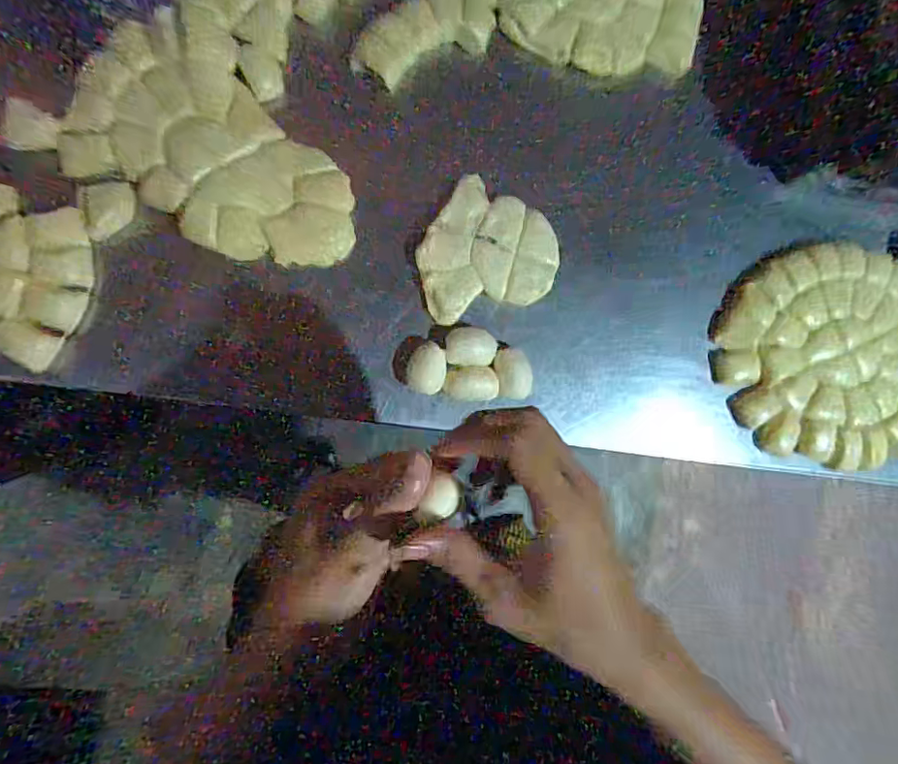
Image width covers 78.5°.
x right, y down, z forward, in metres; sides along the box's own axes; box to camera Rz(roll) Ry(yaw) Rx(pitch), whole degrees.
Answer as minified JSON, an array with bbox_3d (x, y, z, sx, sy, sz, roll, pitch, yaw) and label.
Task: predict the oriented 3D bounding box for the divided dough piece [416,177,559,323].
[{"bbox_3d":[0.033,-0.123,0.500,0.125,0.016,0.116,-14,90,-9],"label":"divided dough piece"}]

